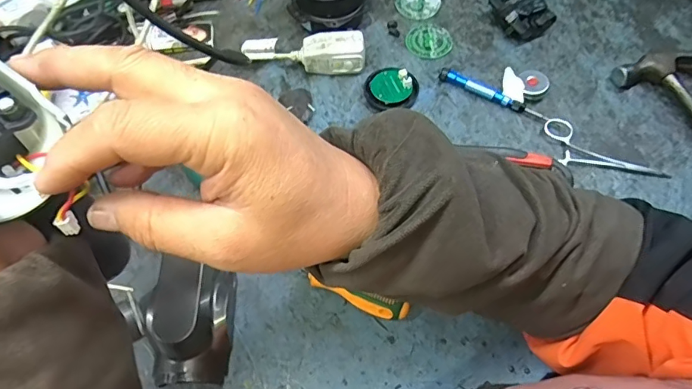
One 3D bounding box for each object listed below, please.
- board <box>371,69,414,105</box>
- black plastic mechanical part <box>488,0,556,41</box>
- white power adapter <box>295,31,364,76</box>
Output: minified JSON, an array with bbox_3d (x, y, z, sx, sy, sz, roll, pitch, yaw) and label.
[{"bbox_3d":[0.050,-0.117,0.503,0.041,0.006,0.043,-2,68,6],"label":"board"},{"bbox_3d":[0.206,-0.213,0.551,0.054,0.033,0.064,-28,65,-14],"label":"black plastic mechanical part"},{"bbox_3d":[-0.015,-0.155,0.518,0.070,0.043,0.028,2,62,1],"label":"white power adapter"}]

